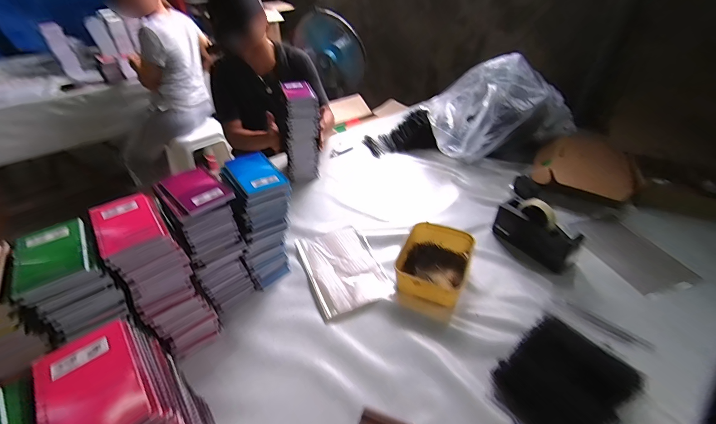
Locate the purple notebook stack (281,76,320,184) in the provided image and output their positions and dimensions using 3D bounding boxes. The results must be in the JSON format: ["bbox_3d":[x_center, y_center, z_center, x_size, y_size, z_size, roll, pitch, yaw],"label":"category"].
[{"bbox_3d":[-0.191,-0.255,1.089,0.121,0.300,0.131,-11,38,-13],"label":"purple notebook stack"}]

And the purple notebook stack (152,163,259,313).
[{"bbox_3d":[-0.302,0.073,0.679,0.107,0.282,0.134,-30,46,-33],"label":"purple notebook stack"}]

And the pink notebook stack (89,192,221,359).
[{"bbox_3d":[-0.367,0.124,0.616,0.098,0.286,0.142,-26,44,-30],"label":"pink notebook stack"}]

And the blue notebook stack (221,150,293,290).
[{"bbox_3d":[-0.215,0.035,0.735,0.114,0.288,0.120,-23,42,-26],"label":"blue notebook stack"}]

